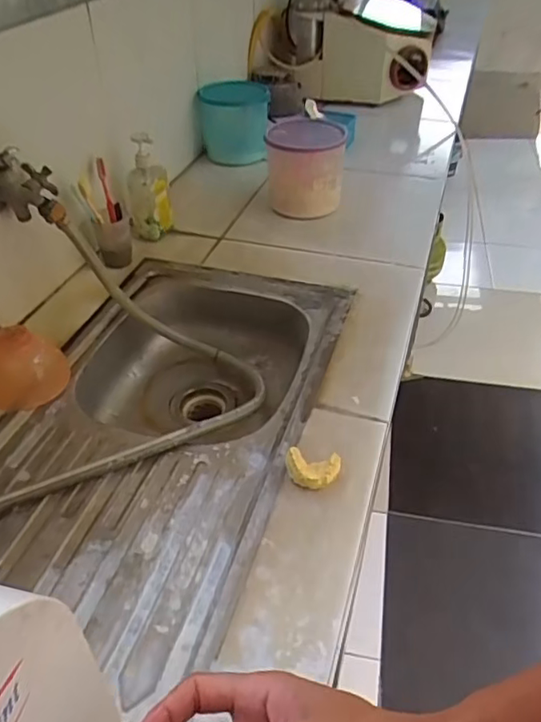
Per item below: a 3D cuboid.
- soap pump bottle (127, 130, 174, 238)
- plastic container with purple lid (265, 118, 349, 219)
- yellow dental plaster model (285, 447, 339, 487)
[{"bbox_3d":[-0.234,-0.326,1.104,0.080,0.192,0.094,-10,42,-12],"label":"soap pump bottle"},{"bbox_3d":[0.071,-0.391,1.215,0.155,0.183,0.140,-3,41,-4],"label":"plastic container with purple lid"},{"bbox_3d":[0.050,0.133,0.699,0.065,0.029,0.044,8,42,9],"label":"yellow dental plaster model"}]

